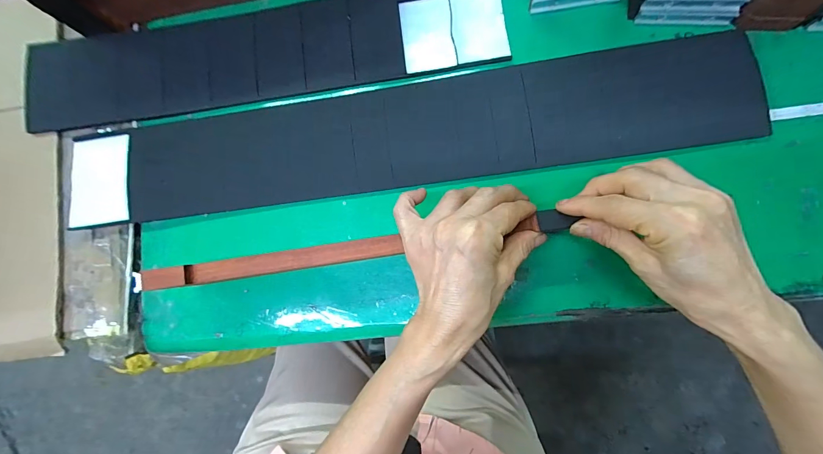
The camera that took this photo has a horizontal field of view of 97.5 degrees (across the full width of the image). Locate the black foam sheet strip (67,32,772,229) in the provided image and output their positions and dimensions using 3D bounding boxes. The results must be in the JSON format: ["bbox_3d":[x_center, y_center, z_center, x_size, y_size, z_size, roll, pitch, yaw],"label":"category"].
[{"bbox_3d":[-0.022,-0.081,0.337,0.627,0.011,0.097,-8,82,5],"label":"black foam sheet strip"}]

